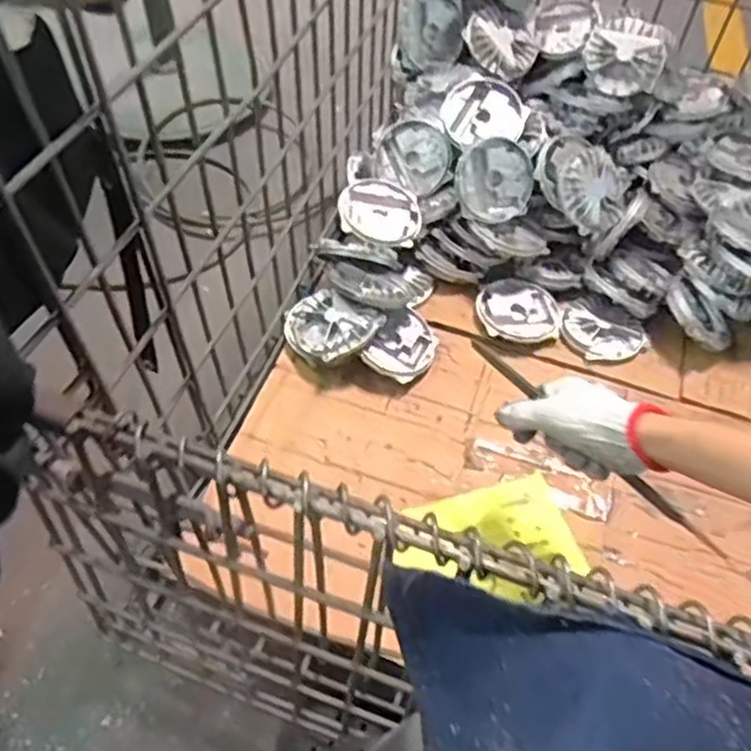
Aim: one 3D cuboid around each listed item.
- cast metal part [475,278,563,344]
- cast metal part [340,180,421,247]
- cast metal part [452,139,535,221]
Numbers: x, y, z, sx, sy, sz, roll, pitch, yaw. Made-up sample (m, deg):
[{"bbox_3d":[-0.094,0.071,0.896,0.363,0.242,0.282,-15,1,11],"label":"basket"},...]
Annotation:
[{"bbox_3d":[0.193,-0.086,0.957,0.111,0.017,0.098,13,55,6],"label":"cast metal part"},{"bbox_3d":[0.010,-0.220,0.956,0.110,0.027,0.117,1,55,-2],"label":"cast metal part"},{"bbox_3d":[0.159,-0.263,0.957,0.105,0.109,0.019,5,12,-9],"label":"cast metal part"}]

